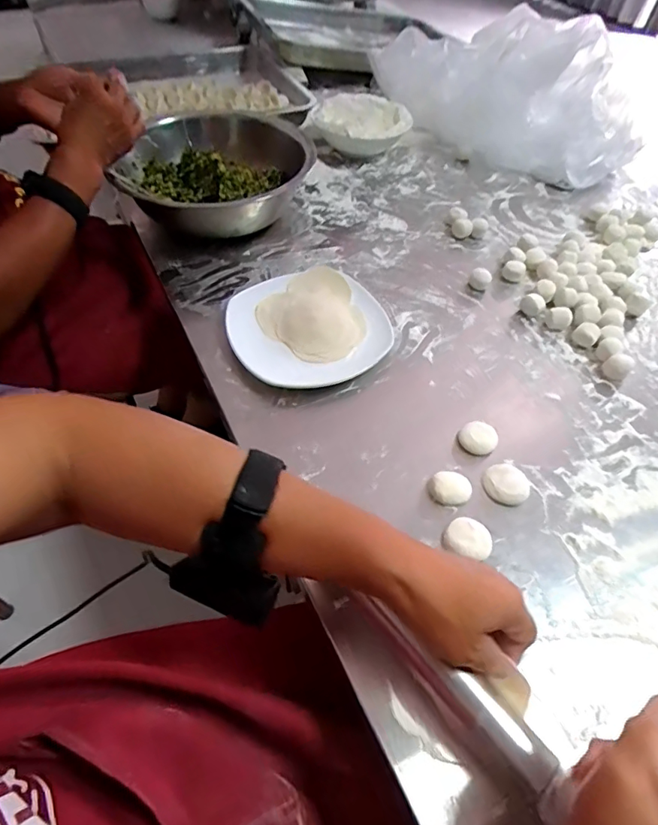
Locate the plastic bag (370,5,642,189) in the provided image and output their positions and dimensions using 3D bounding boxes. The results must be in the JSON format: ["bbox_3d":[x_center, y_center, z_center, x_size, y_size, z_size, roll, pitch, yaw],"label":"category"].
[{"bbox_3d":[0.325,-0.571,0.857,0.449,0.156,0.249,37,60,23],"label":"plastic bag"}]

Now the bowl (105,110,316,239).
[{"bbox_3d":[-0.158,-0.339,0.700,0.254,0.097,0.254,-5,53,-5],"label":"bowl"}]

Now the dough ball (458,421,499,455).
[{"bbox_3d":[0.150,0.025,0.484,0.037,0.016,0.035,1,53,-1],"label":"dough ball"}]

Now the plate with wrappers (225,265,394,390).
[{"bbox_3d":[-0.024,-0.103,0.551,0.175,0.041,0.173,-19,56,-15],"label":"plate with wrappers"}]

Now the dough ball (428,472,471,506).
[{"bbox_3d":[0.112,0.071,0.449,0.038,0.014,0.030,3,53,1],"label":"dough ball"}]

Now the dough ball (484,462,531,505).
[{"bbox_3d":[0.167,0.067,0.454,0.040,0.013,0.041,1,53,-1],"label":"dough ball"}]

